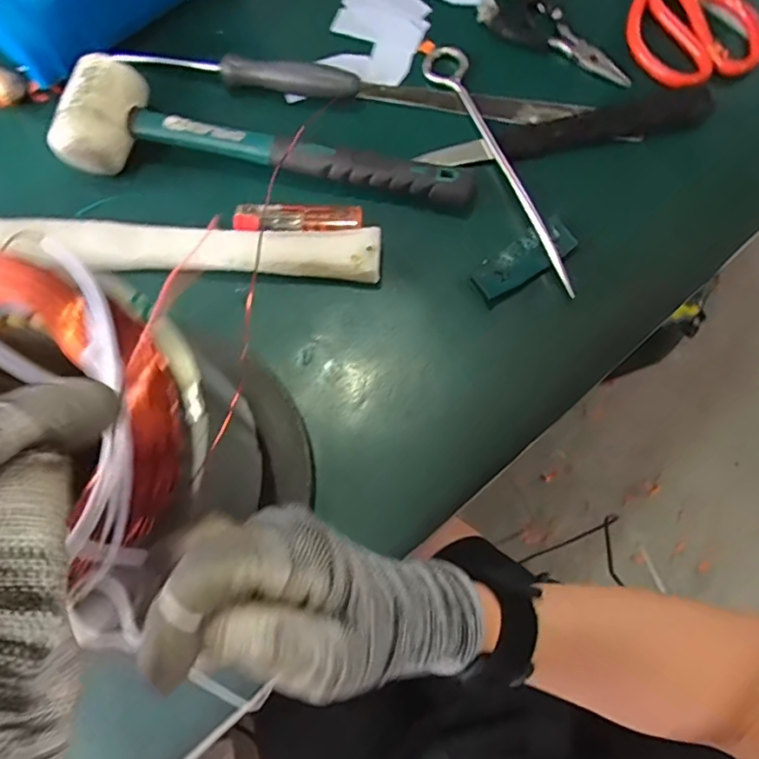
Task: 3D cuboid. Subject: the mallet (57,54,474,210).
[{"bbox_3d":[-0.076,-0.159,0.391,0.279,0.043,0.069,10,75,4],"label":"mallet"}]

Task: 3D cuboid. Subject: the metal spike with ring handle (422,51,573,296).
[{"bbox_3d":[0.080,-0.151,0.403,0.027,0.012,0.214,-19,75,-4],"label":"metal spike with ring handle"}]

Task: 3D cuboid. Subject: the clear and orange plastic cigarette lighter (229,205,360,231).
[{"bbox_3d":[-0.056,-0.112,0.398,0.086,0.014,0.020,-3,74,0],"label":"clear and orange plastic cigarette lighter"}]

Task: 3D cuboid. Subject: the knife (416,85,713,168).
[{"bbox_3d":[0.137,-0.180,0.414,0.209,0.017,0.034,-12,74,-2],"label":"knife"}]

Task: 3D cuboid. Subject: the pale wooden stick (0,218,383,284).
[{"bbox_3d":[-0.146,-0.087,0.386,0.293,0.021,0.033,1,74,1],"label":"pale wooden stick"}]

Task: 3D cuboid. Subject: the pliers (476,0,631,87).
[{"bbox_3d":[0.132,-0.263,0.433,0.050,0.018,0.128,-44,78,-10],"label":"pliers"}]

